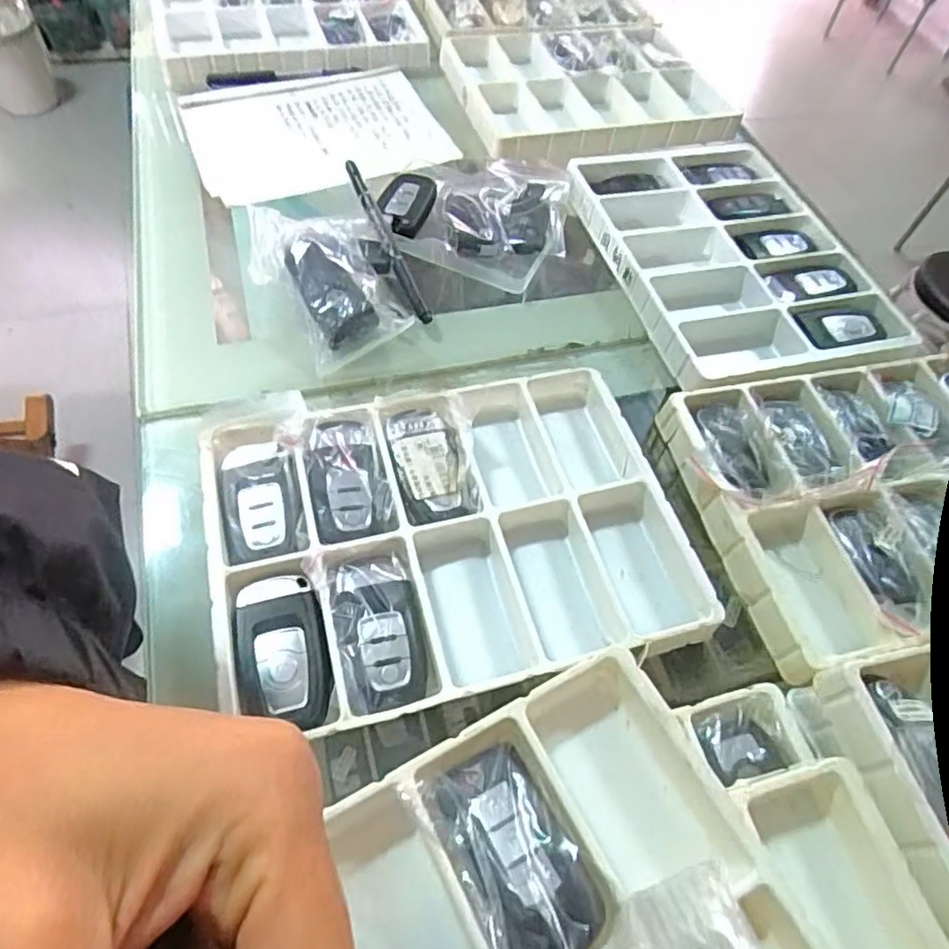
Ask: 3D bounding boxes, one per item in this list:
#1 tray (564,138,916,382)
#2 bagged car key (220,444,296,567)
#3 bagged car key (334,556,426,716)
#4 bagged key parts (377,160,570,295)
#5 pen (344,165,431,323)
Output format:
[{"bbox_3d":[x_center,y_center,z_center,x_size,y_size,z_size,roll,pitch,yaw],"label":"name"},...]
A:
[{"bbox_3d":[0.188,-0.170,0.483,0.178,0.029,0.247,-13,60,-14],"label":"tray"},{"bbox_3d":[-0.114,0.014,0.333,0.035,0.012,0.063,-9,59,-12],"label":"bagged car key"},{"bbox_3d":[-0.045,0.078,0.309,0.038,0.023,0.072,-8,59,-11],"label":"bagged car key"},{"bbox_3d":[0.001,-0.202,0.484,0.133,0.022,0.117,16,57,4],"label":"bagged key parts"},{"bbox_3d":[-0.060,-0.162,0.442,0.010,0.012,0.135,-23,78,-16],"label":"pen"}]

